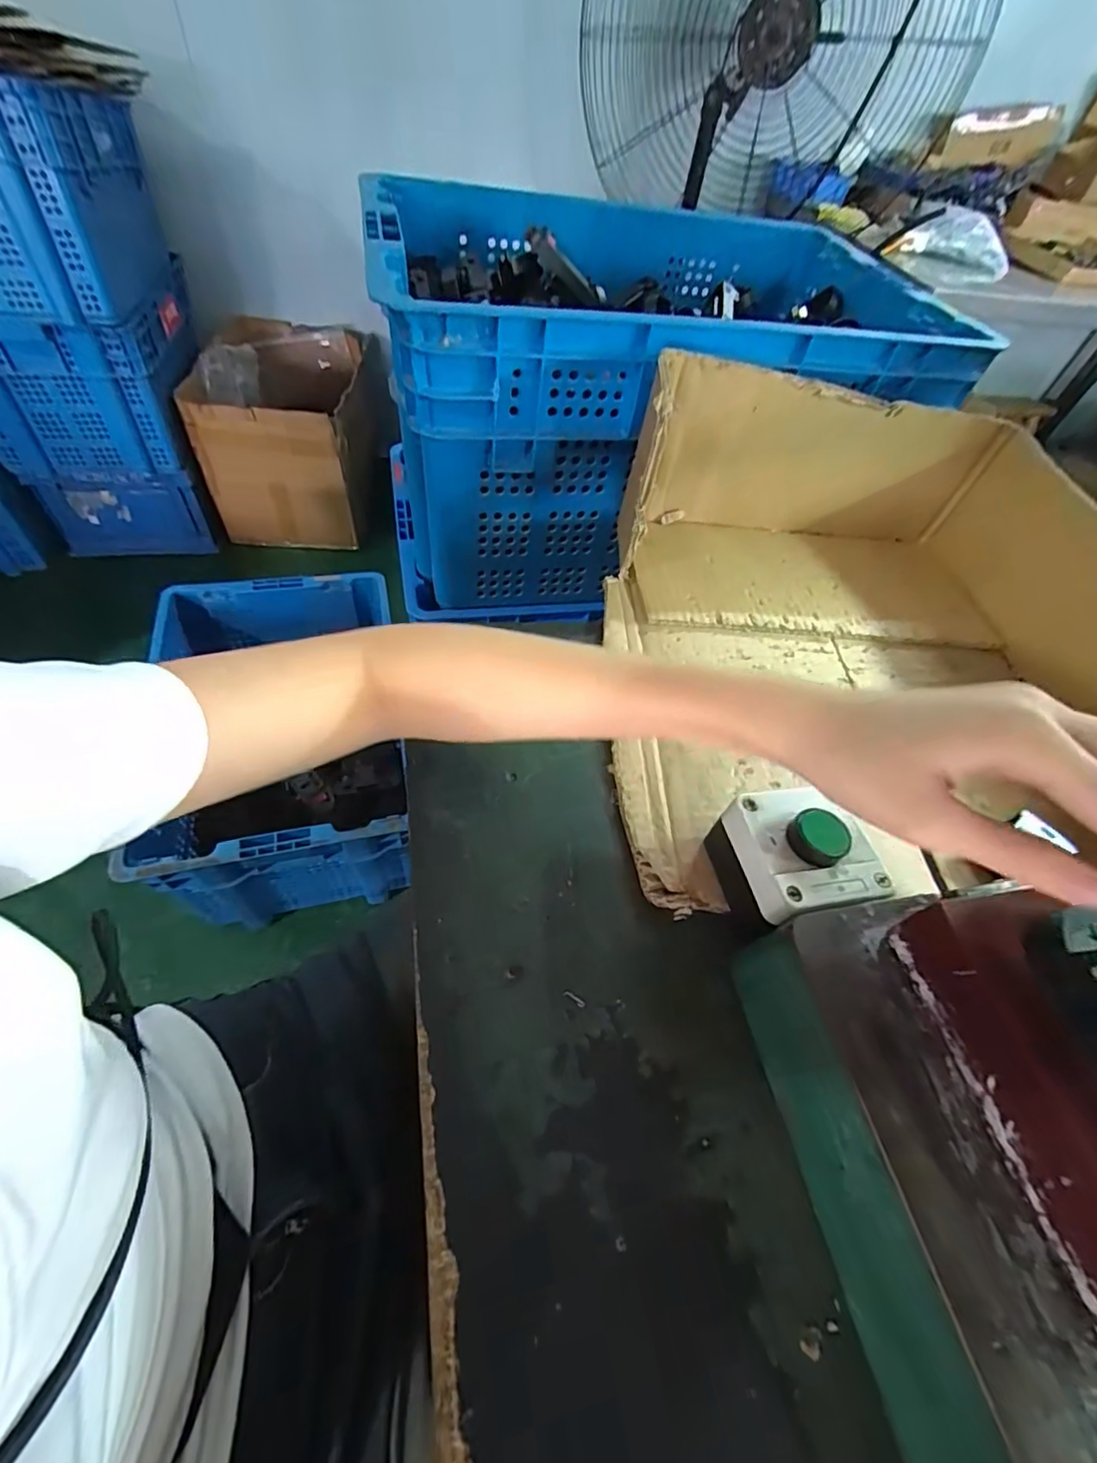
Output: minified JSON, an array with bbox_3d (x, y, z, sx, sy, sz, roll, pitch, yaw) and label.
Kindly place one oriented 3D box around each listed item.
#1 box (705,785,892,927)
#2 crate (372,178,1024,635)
[{"bbox_3d":[0.133,0.070,0.304,0.069,0.063,0.068,-6,55,-14],"label":"box"},{"bbox_3d":[0.097,-0.410,0.676,0.570,0.279,0.417,-8,56,-14],"label":"crate"}]

